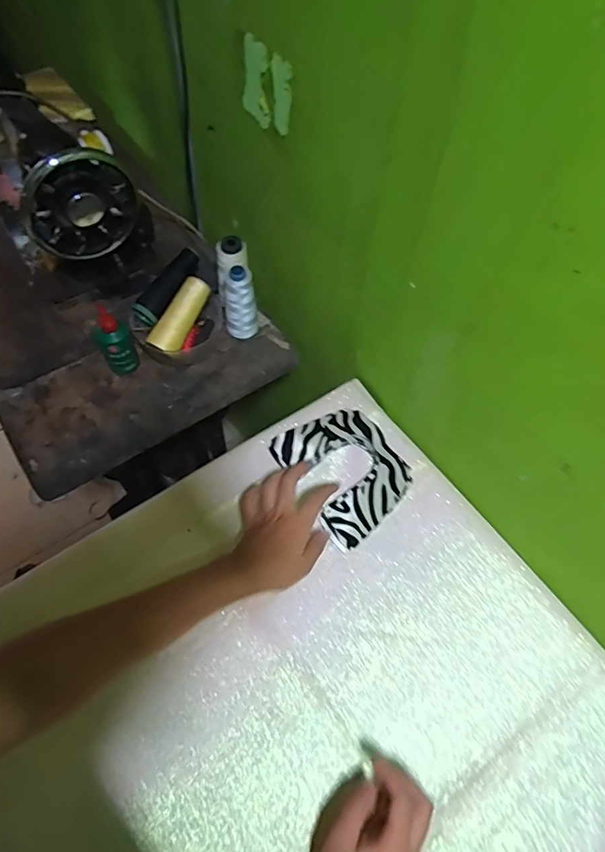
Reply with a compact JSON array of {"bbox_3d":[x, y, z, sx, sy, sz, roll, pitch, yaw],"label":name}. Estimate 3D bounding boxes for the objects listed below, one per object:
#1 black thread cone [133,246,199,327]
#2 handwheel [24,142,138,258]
[{"bbox_3d":[-0.180,-0.189,0.682,0.036,0.030,0.115,32,81,15],"label":"black thread cone"},{"bbox_3d":[-0.269,-0.269,0.615,0.125,0.132,0.029,-37,68,-22],"label":"handwheel"}]

